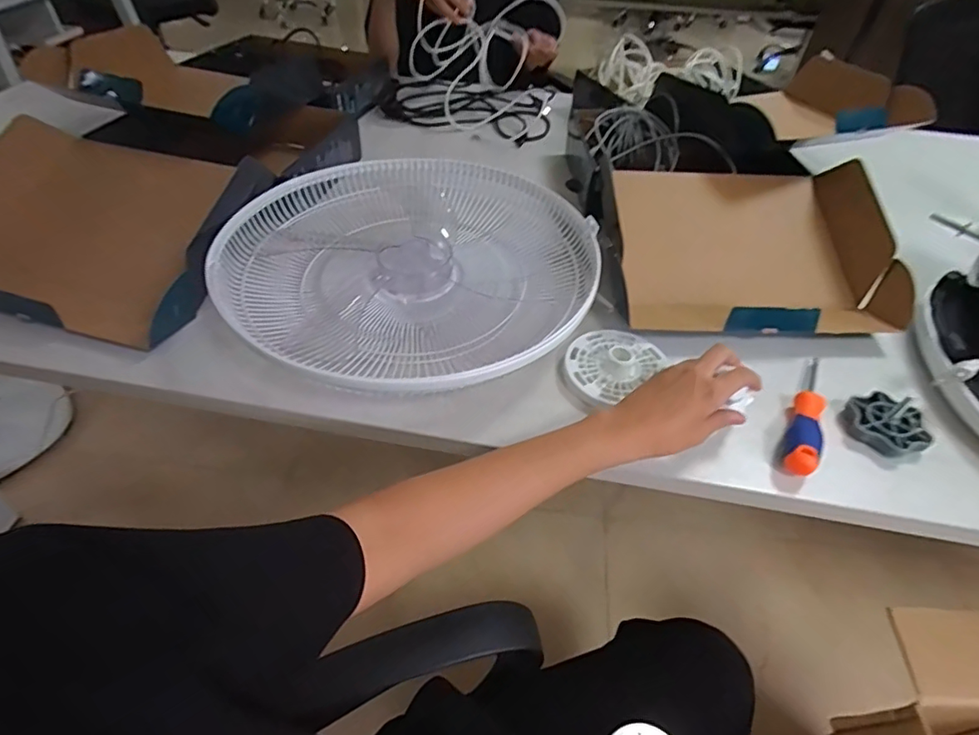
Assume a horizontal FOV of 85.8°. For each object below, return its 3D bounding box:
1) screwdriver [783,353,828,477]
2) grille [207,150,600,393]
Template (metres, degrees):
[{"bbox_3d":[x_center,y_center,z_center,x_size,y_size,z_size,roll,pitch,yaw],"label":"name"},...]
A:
[{"bbox_3d":[0.339,0.043,0.556,0.028,0.031,0.183,24,50,19],"label":"screwdriver"},{"bbox_3d":[-0.103,-0.128,0.664,0.430,0.078,0.464,-31,56,-28],"label":"grille"}]

